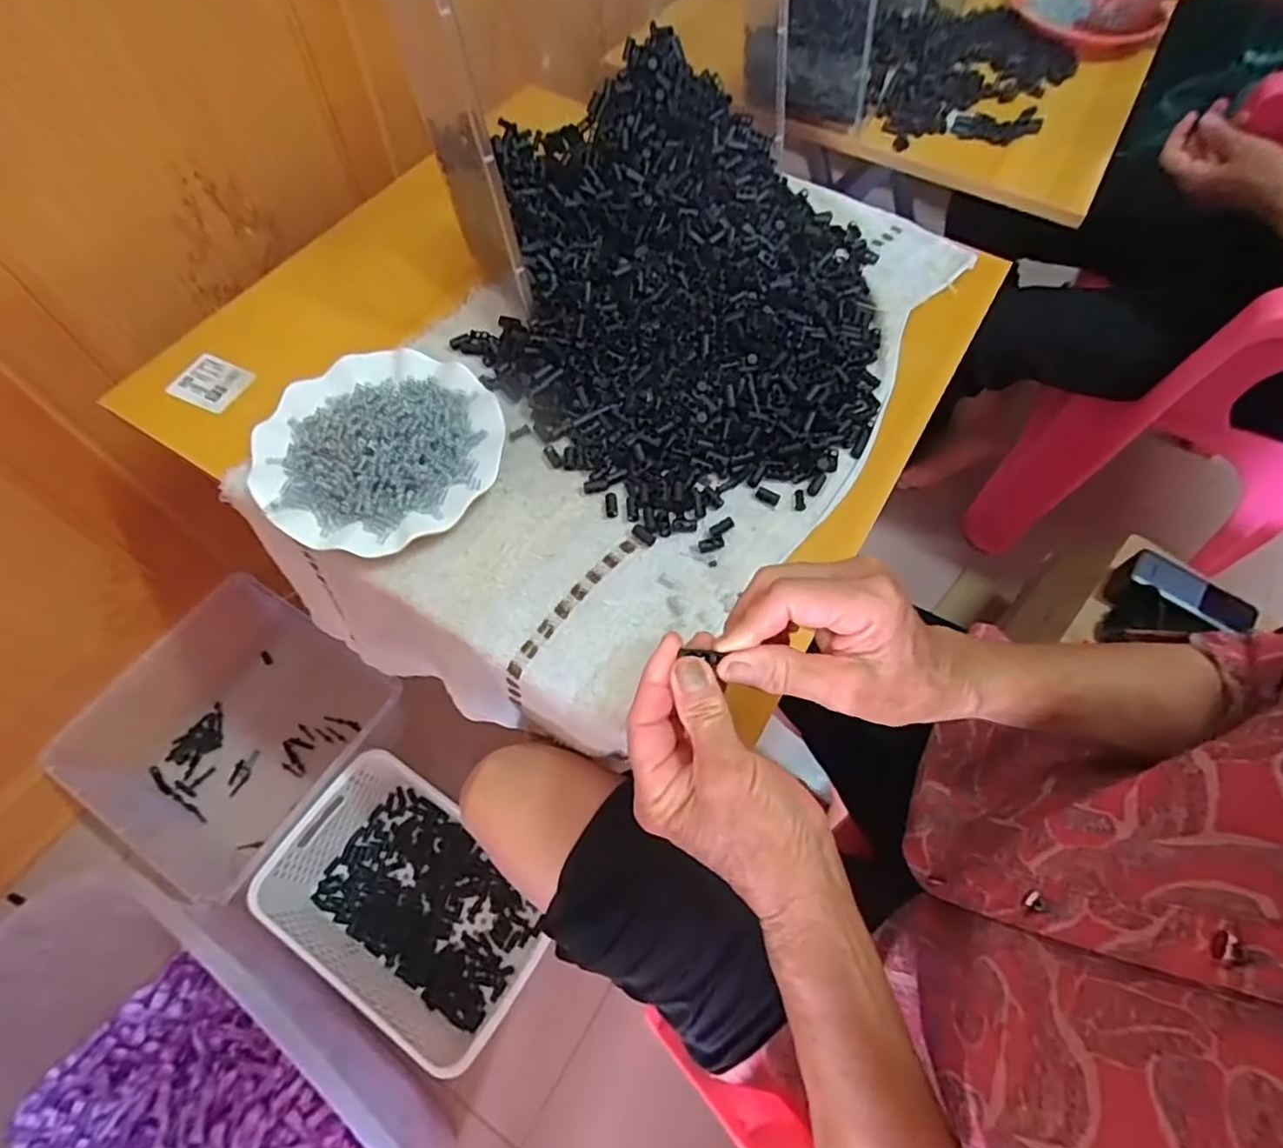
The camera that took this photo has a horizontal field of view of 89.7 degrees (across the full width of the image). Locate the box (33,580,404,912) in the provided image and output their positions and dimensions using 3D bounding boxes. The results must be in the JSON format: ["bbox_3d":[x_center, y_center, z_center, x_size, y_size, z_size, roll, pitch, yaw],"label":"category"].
[{"bbox_3d":[-0.526,0.205,0.831,0.305,0.130,0.333,25,64,10],"label":"box"}]

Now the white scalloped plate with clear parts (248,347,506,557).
[{"bbox_3d":[-0.199,-0.103,0.485,0.177,0.046,0.180,1,62,-2],"label":"white scalloped plate with clear parts"}]

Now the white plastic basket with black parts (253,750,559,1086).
[{"bbox_3d":[-0.265,0.384,0.764,0.312,0.108,0.208,31,65,13],"label":"white plastic basket with black parts"}]

